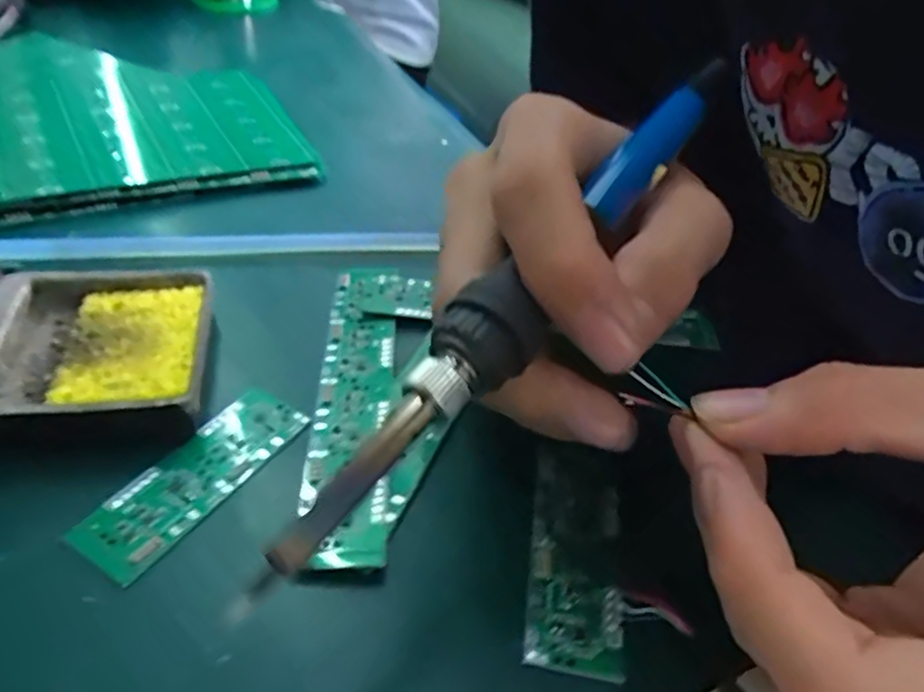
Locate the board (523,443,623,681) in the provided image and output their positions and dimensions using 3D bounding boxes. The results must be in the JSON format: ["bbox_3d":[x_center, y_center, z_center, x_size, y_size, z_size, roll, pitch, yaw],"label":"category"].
[{"bbox_3d":[0.033,0.057,0.200,0.025,0.004,0.074,9,40,3],"label":"board"}]

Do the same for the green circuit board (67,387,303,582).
[{"bbox_3d":[-0.078,0.037,0.205,0.025,0.004,0.071,25,43,20],"label":"green circuit board"}]

